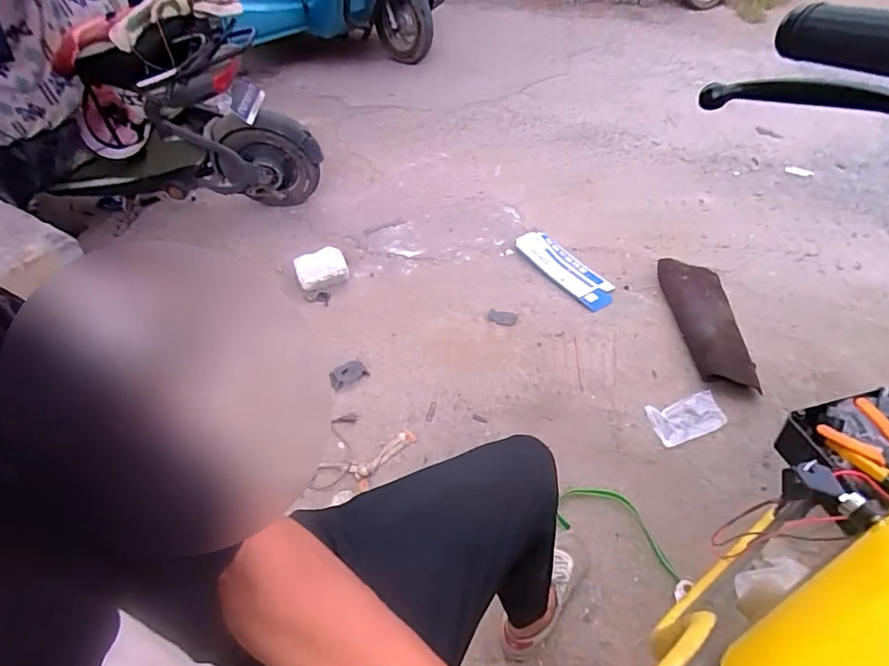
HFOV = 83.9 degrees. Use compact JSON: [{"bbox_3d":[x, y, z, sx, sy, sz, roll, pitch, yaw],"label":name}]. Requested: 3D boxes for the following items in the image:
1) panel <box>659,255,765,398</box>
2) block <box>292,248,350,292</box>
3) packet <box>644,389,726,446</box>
[{"bbox_3d":[0.795,-0.041,1.526,0.157,0.102,0.537,0,44,5],"label":"panel"},{"bbox_3d":[-0.411,-0.211,1.664,0.170,0.095,0.122,-15,45,-11],"label":"block"},{"bbox_3d":[0.642,0.225,1.306,0.198,0.019,0.118,-12,50,-10],"label":"packet"}]

